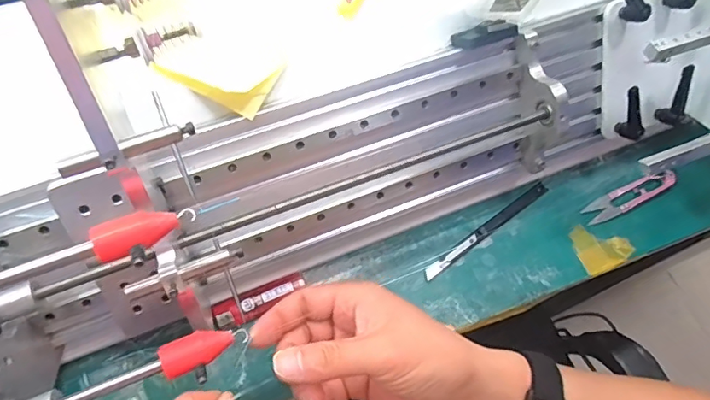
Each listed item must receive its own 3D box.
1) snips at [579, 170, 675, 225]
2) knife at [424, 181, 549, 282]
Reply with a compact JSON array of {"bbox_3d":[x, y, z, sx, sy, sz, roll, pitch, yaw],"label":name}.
[{"bbox_3d":[0.262,-0.005,0.477,0.096,0.016,0.024,-25,69,-14],"label":"snips"},{"bbox_3d":[0.121,0.027,0.459,0.148,0.005,0.012,-34,72,-17],"label":"knife"}]

